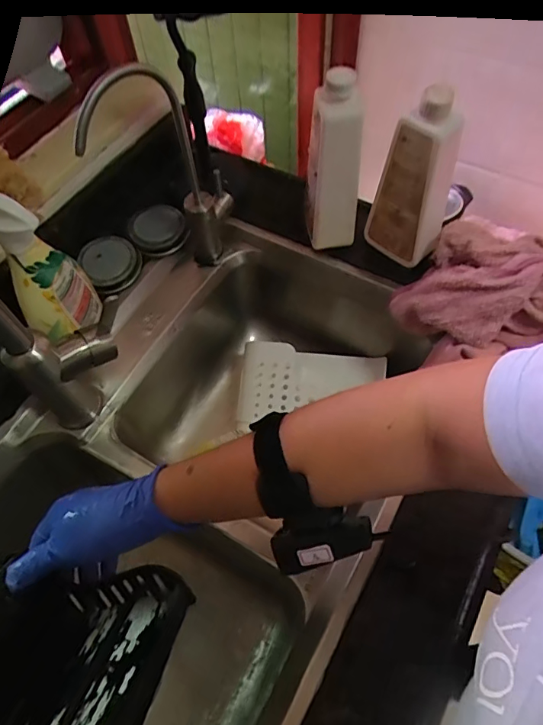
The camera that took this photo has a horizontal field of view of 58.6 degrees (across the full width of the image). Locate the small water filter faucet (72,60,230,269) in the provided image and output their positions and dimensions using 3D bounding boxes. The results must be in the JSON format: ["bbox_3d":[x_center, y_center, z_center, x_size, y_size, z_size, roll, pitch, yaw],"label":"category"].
[{"bbox_3d":[-0.108,-0.200,0.537,0.043,0.276,0.180,20,62,14],"label":"small water filter faucet"}]

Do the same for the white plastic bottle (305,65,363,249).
[{"bbox_3d":[0.074,-0.239,0.576,0.061,0.210,0.070,2,60,3],"label":"white plastic bottle"}]

